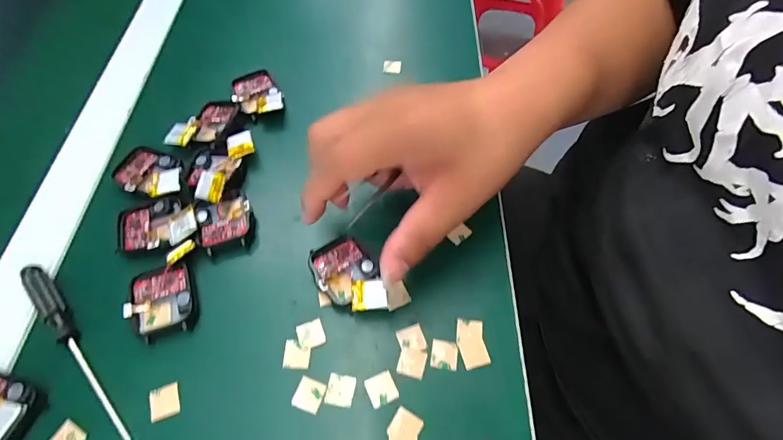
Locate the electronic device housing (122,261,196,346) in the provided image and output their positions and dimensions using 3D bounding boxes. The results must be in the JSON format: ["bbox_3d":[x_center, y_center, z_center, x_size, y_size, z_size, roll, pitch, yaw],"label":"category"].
[{"bbox_3d":[-0.141,0.050,0.259,0.037,0.010,0.045,-18,60,-12],"label":"electronic device housing"}]

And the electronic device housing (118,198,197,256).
[{"bbox_3d":[-0.157,0.001,0.282,0.054,0.016,0.039,-9,59,-7],"label":"electronic device housing"}]

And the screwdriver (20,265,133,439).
[{"bbox_3d":[-0.183,0.073,0.244,0.013,0.011,0.131,-40,67,-22],"label":"screwdriver"}]

